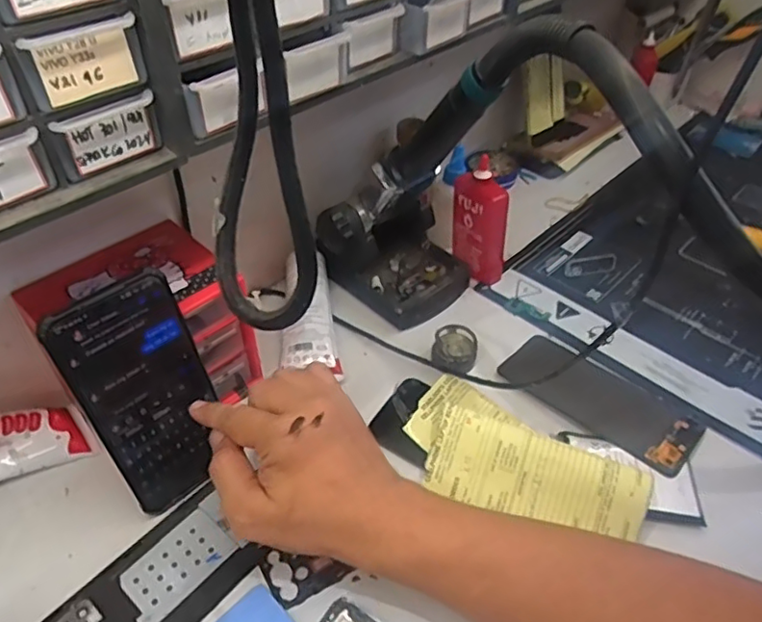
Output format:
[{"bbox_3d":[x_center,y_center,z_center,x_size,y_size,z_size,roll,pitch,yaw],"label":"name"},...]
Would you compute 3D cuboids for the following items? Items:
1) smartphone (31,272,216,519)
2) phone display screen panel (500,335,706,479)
[{"bbox_3d":[-0.150,0.059,0.386,0.077,0.161,0.015,-23,33,-25],"label":"smartphone"},{"bbox_3d":[0.181,0.070,0.492,0.153,0.009,0.072,33,53,29],"label":"phone display screen panel"}]

